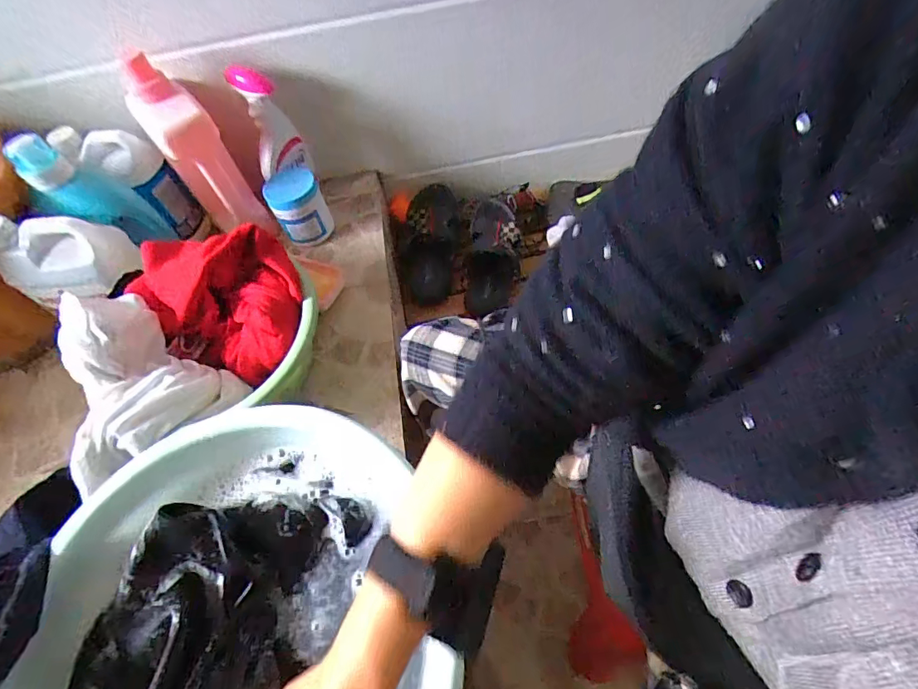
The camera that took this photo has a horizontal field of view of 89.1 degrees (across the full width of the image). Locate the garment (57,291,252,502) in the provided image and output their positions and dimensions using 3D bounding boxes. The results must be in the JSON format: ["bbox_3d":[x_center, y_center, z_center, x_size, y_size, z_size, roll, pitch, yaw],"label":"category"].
[{"bbox_3d":[-0.394,0.030,0.601,0.172,0.101,0.253,-21,58,-9],"label":"garment"}]

